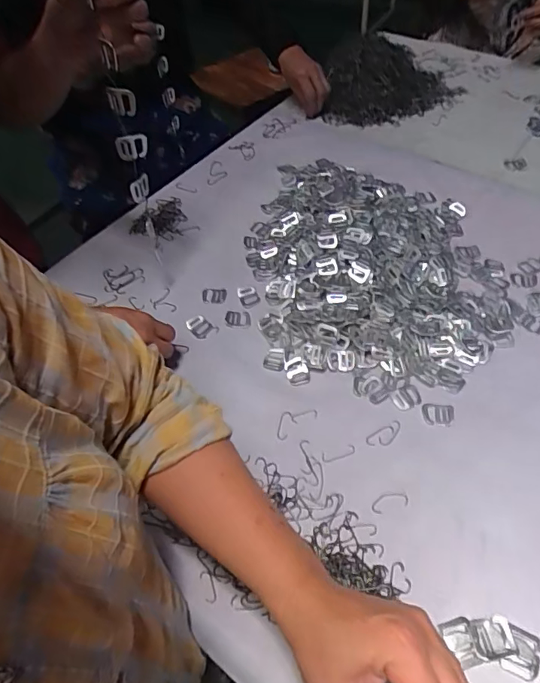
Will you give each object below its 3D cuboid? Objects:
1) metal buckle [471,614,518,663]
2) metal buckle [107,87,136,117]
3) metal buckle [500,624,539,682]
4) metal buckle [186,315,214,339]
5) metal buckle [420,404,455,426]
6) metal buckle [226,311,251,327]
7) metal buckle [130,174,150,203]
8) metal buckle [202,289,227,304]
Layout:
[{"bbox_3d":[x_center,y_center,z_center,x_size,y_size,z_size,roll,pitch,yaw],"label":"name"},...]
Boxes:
[{"bbox_3d":[0.185,0.248,0.412,0.035,0.004,0.030,-8,53,-2],"label":"metal buckle"},{"bbox_3d":[-0.148,-0.240,0.493,0.026,0.031,0.008,8,61,1],"label":"metal buckle"},{"bbox_3d":[0.207,0.256,0.405,0.028,0.004,0.035,18,57,17],"label":"metal buckle"},{"bbox_3d":[-0.091,-0.019,0.640,0.033,0.005,0.025,36,64,27],"label":"metal buckle"},{"bbox_3d":[0.186,0.080,0.548,0.034,0.004,0.027,7,54,10],"label":"metal buckle"},{"bbox_3d":[-0.042,-0.031,0.643,0.034,0.004,0.023,3,54,7],"label":"metal buckle"},{"bbox_3d":[-0.150,-0.176,0.573,0.010,0.032,0.029,36,58,19],"label":"metal buckle"},{"bbox_3d":[-0.075,-0.062,0.669,0.033,0.004,0.025,0,53,5],"label":"metal buckle"}]

